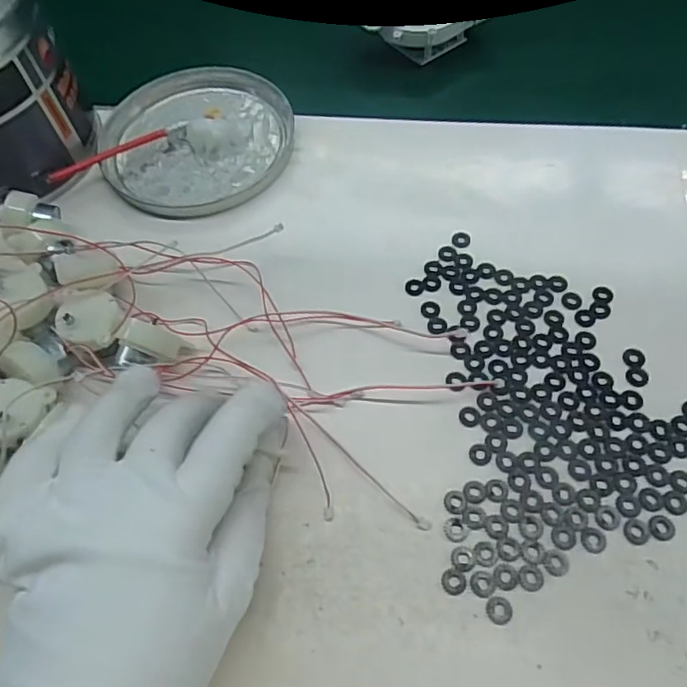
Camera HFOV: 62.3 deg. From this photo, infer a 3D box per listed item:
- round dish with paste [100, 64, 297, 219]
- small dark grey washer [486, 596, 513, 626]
[{"bbox_3d":[-0.100,-0.143,0.392,0.127,0.019,0.129,-2,61,3],"label":"round dish with paste"},{"bbox_3d":[0.065,0.112,0.238,0.010,0.004,0.011,-2,61,3],"label":"small dark grey washer"}]

